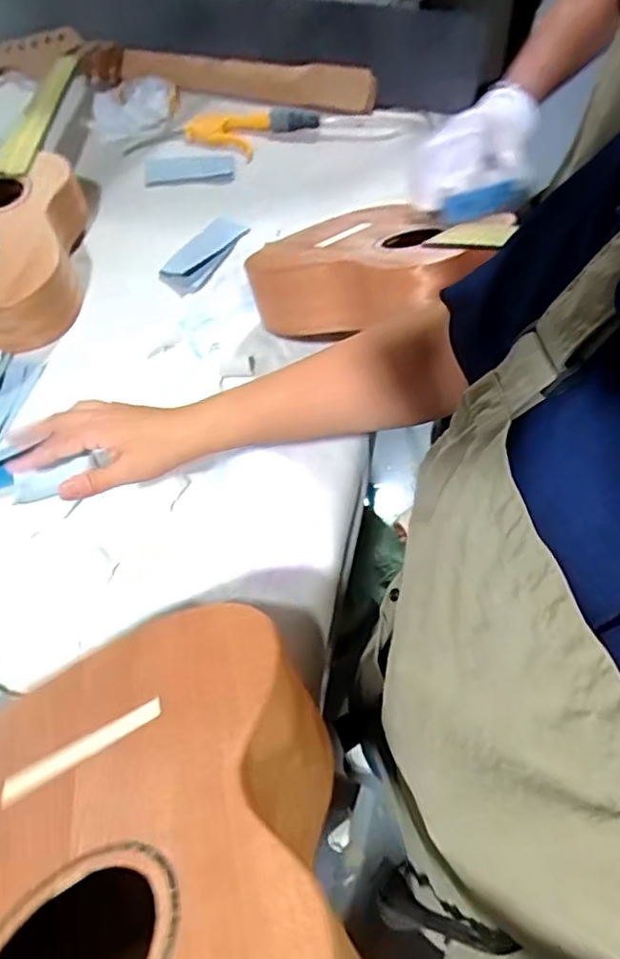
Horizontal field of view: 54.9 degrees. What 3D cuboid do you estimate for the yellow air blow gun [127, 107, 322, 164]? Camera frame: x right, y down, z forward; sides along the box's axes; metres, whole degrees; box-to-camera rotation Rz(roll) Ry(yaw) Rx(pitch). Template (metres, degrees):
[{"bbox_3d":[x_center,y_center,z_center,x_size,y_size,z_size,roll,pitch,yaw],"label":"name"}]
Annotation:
[{"bbox_3d":[-0.121,-0.478,0.824,0.261,0.033,0.063,-4,58,-1],"label":"yellow air blow gun"}]

